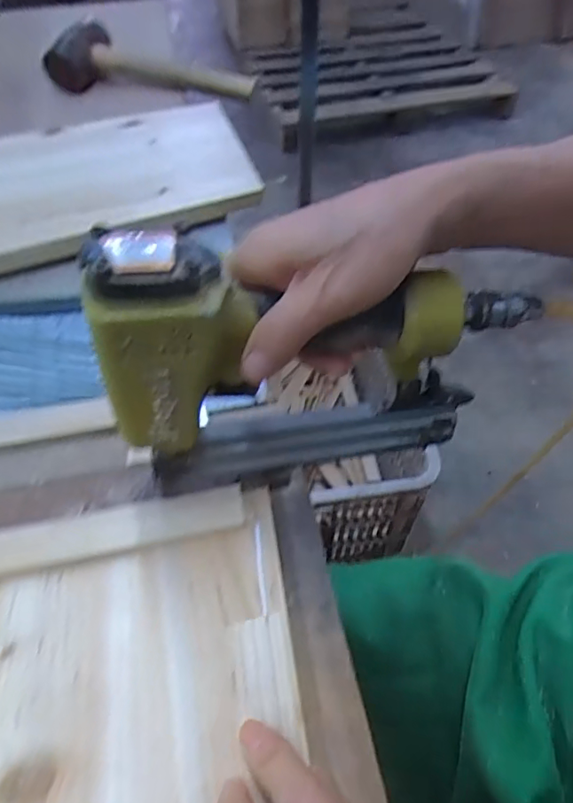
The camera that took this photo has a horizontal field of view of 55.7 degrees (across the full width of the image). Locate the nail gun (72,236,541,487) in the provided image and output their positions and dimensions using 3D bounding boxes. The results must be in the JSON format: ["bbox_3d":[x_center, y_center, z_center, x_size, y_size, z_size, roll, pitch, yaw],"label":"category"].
[{"bbox_3d":[0.025,-0.028,0.307,0.234,0.166,0.055,-13,55,-11],"label":"nail gun"}]

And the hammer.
[{"bbox_3d":[-0.188,-0.478,0.758,0.282,0.070,0.091,2,54,1],"label":"hammer"}]

